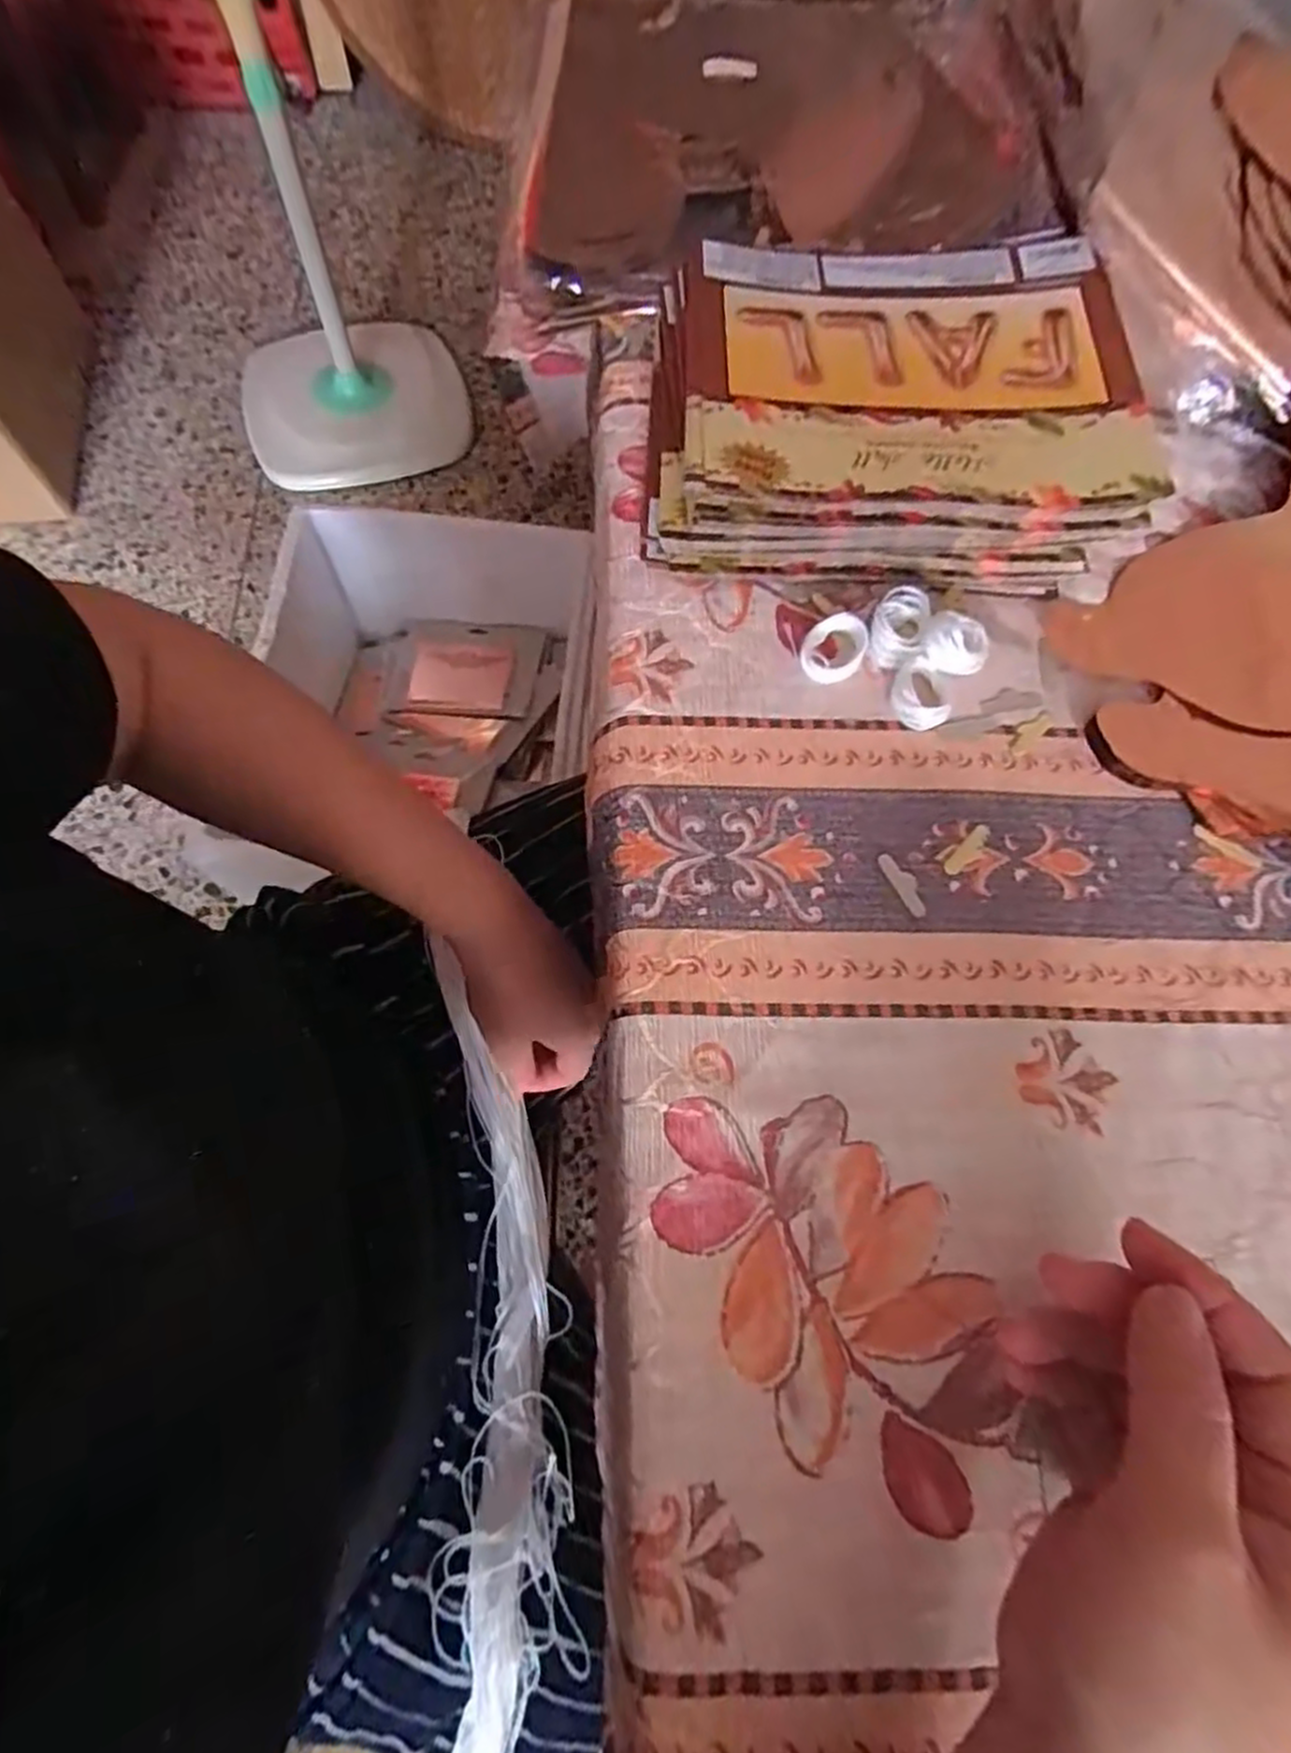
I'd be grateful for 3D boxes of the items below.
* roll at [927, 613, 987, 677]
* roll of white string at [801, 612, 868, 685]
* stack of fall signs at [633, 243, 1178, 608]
[{"bbox_3d":[0.135,-0.100,0.330,0.026,0.019,0.024,1,70,-1],"label":"roll"},{"bbox_3d":[0.084,-0.100,0.331,0.024,0.011,0.033,28,72,8],"label":"roll of white string"},{"bbox_3d":[0.114,-0.224,0.362,0.218,0.047,0.169,2,70,-1],"label":"stack of fall signs"}]

